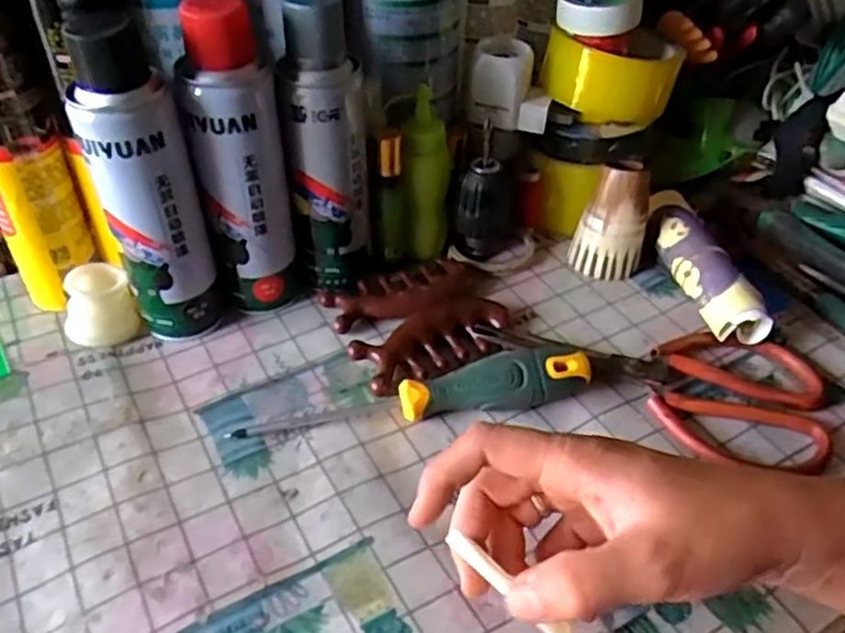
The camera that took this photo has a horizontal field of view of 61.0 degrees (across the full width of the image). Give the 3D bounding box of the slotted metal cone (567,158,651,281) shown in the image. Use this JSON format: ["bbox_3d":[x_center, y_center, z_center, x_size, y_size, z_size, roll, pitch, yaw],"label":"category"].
[{"bbox_3d":[0.133,-0.069,0.497,0.047,0.077,0.045,17,44,15],"label":"slotted metal cone"}]

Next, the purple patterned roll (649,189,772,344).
[{"bbox_3d":[0.184,-0.036,0.476,0.029,0.031,0.132,-6,43,-9],"label":"purple patterned roll"}]

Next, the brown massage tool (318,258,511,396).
[{"bbox_3d":[-0.001,-0.002,0.465,0.105,0.020,0.092,-18,46,-21],"label":"brown massage tool"}]

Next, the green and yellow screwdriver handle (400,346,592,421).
[{"bbox_3d":[0.042,0.038,0.407,0.105,0.031,0.025,-10,44,-13],"label":"green and yellow screwdriver handle"}]

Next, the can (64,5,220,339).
[{"bbox_3d":[-0.154,-0.071,0.405,0.053,0.181,0.049,-10,44,-13],"label":"can"}]

